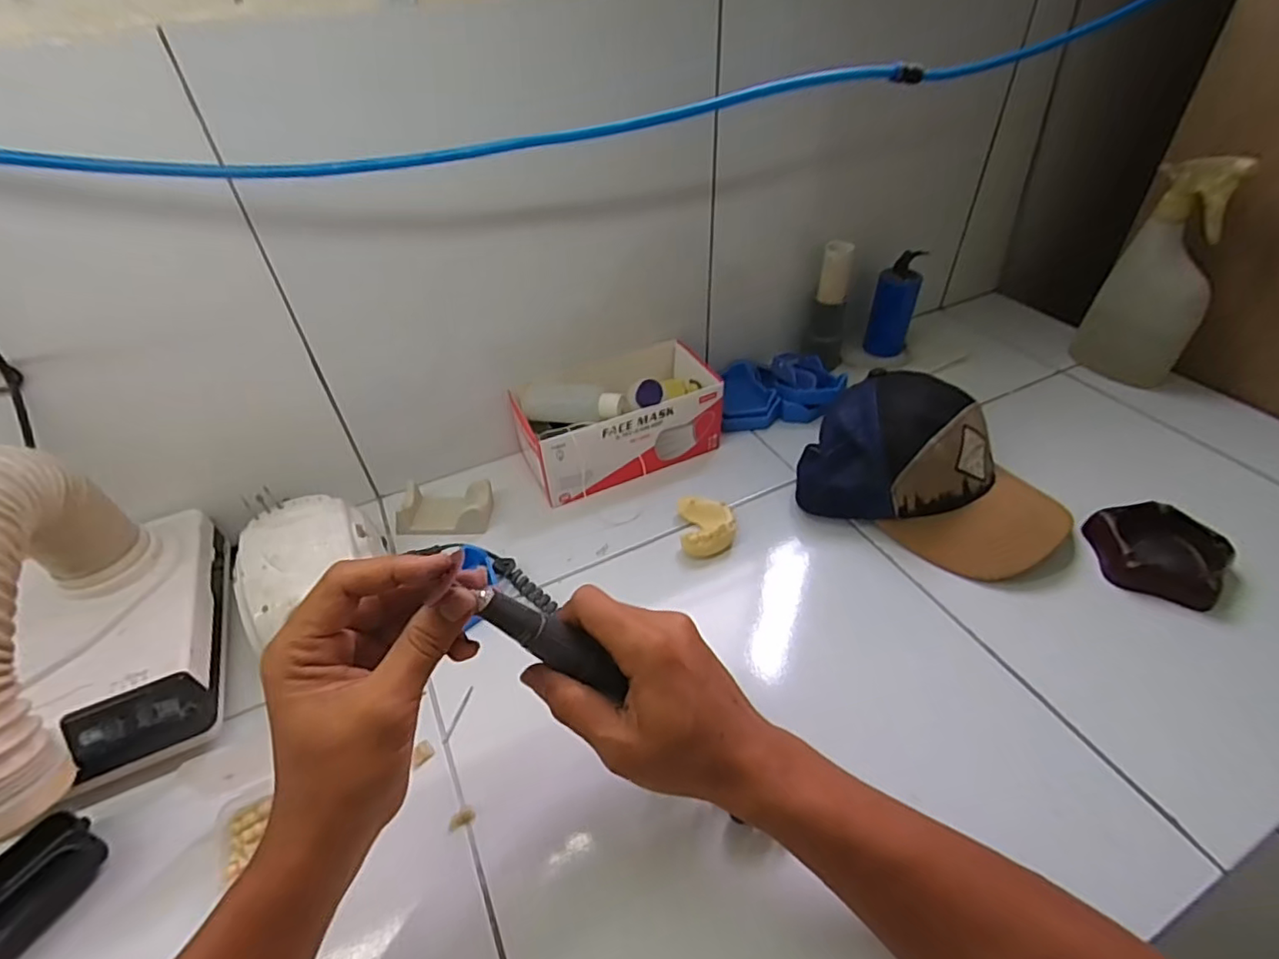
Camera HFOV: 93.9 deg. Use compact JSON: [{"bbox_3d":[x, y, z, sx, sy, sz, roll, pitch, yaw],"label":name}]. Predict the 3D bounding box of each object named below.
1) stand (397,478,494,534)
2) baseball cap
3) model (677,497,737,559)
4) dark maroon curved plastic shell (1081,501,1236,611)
[{"bbox_3d":[-0.193,0.029,0.596,0.083,0.033,0.053,0,42,4],"label":"stand"},{"bbox_3d":[0.279,-0.011,0.562,0.221,0.113,0.141,21,48,25],"label":"baseball cap"},{"bbox_3d":[0.064,0.043,0.567,0.051,0.025,0.065,-2,42,2],"label":"model"},{"bbox_3d":[0.457,0.067,0.527,0.108,0.037,0.097,1,42,5],"label":"dark maroon curved plastic shell"}]

